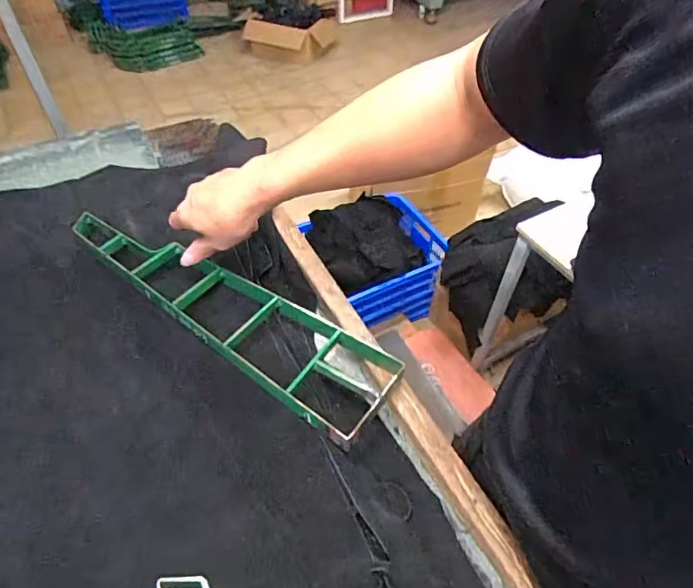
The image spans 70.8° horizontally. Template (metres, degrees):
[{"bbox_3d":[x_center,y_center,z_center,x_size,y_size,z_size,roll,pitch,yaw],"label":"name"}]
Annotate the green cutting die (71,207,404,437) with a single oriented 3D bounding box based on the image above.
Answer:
[{"bbox_3d":[-0.163,0.014,0.593,0.476,0.048,0.109,28,53,20],"label":"green cutting die"}]

